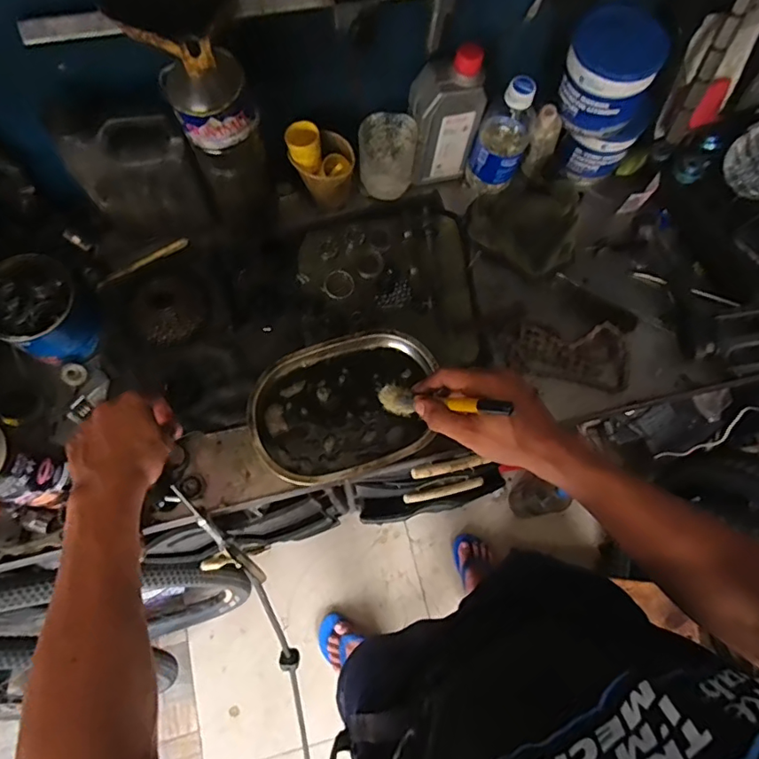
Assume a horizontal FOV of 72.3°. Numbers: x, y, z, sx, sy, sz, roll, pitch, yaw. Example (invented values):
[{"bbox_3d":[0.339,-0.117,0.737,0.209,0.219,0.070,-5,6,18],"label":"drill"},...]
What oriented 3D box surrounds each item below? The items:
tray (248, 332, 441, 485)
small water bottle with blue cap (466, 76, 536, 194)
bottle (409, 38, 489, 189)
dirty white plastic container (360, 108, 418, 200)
[{"bbox_3d":[-0.038,0.031,0.594,0.209,0.027,0.154,-15,72,-6],"label":"tray"},{"bbox_3d":[0.151,-0.300,0.641,0.061,0.161,0.062,23,72,6],"label":"small water bottle with blue cap"},{"bbox_3d":[0.080,-0.316,0.635,0.079,0.164,0.049,-6,71,-3],"label":"bottle"},{"bbox_3d":[0.008,-0.281,0.665,0.072,0.087,0.066,4,71,0],"label":"dirty white plastic container"}]

